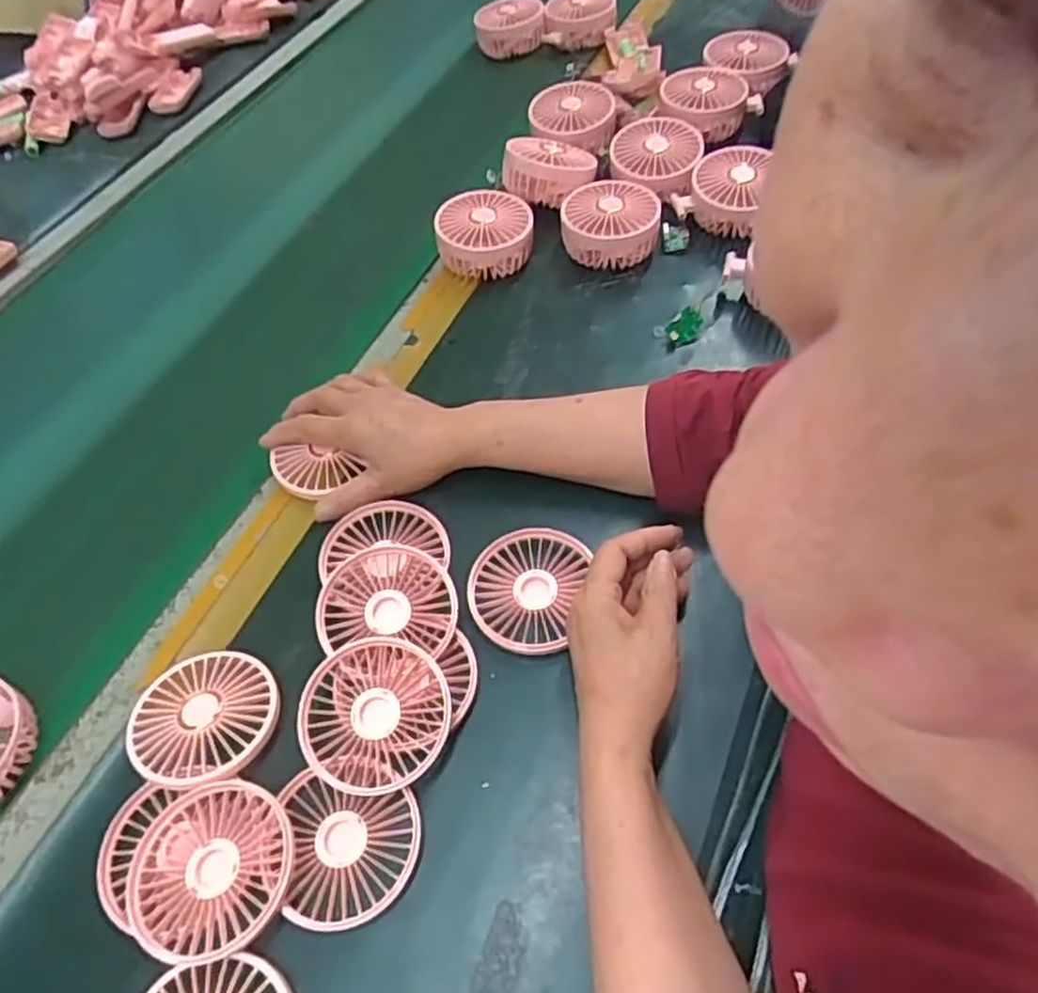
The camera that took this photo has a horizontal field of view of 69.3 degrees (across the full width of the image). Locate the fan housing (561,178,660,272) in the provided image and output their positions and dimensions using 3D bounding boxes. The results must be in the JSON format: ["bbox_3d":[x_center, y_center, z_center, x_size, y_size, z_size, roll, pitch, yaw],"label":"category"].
[{"bbox_3d":[0.084,-0.249,0.693,0.089,0.051,0.082,-3,54,3],"label":"fan housing"}]

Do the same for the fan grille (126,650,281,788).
[{"bbox_3d":[-0.192,0.134,0.462,0.085,0.018,0.085,-17,55,-7],"label":"fan grille"}]

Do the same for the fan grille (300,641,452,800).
[{"bbox_3d":[-0.087,0.129,0.446,0.084,0.018,0.086,-3,54,4],"label":"fan grille"}]

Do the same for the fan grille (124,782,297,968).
[{"bbox_3d":[-0.168,0.204,0.413,0.088,0.015,0.085,-3,54,4],"label":"fan grille"}]

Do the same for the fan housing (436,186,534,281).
[{"bbox_3d":[-0.031,-0.241,0.697,0.089,0.056,0.083,-8,54,0],"label":"fan housing"}]

